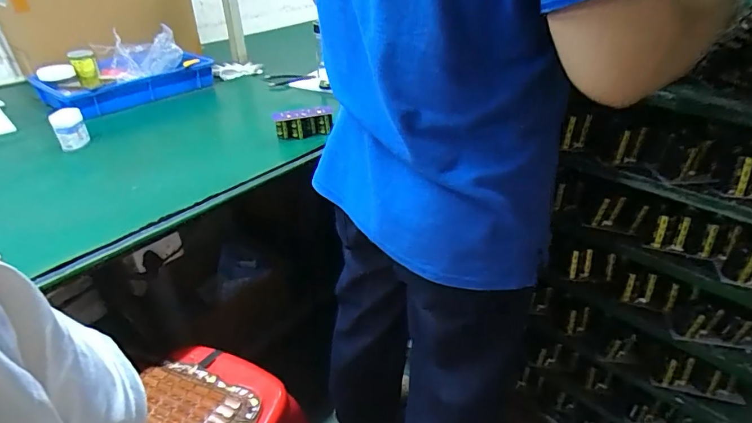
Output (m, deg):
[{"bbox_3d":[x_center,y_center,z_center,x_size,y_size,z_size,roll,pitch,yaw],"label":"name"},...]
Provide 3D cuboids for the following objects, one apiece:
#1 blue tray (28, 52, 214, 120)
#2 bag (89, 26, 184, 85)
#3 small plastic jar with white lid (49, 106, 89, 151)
[{"bbox_3d":[-0.746,-0.398,1.352,0.236,0.093,0.453,23,40,34],"label":"blue tray"},{"bbox_3d":[-0.715,-0.473,1.344,0.209,0.112,0.175,-23,38,-30],"label":"bag"},{"bbox_3d":[-0.705,-0.189,1.029,0.062,0.084,0.055,-19,36,-25],"label":"small plastic jar with white lid"}]

